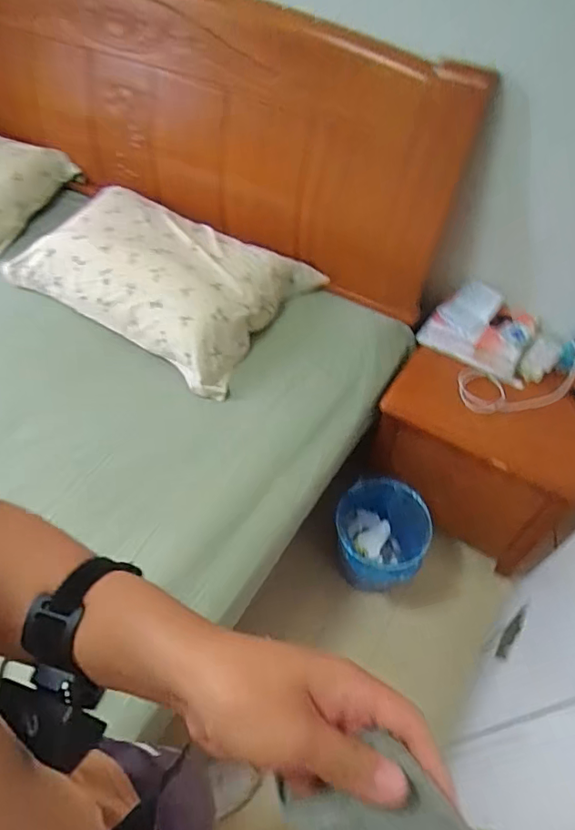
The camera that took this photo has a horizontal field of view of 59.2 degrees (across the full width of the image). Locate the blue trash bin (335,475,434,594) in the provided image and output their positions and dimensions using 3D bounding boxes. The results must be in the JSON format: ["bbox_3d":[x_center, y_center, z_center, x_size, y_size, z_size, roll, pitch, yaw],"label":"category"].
[{"bbox_3d":[0.227,0.339,1.343,0.234,0.279,0.249,0,53,0],"label":"blue trash bin"}]

